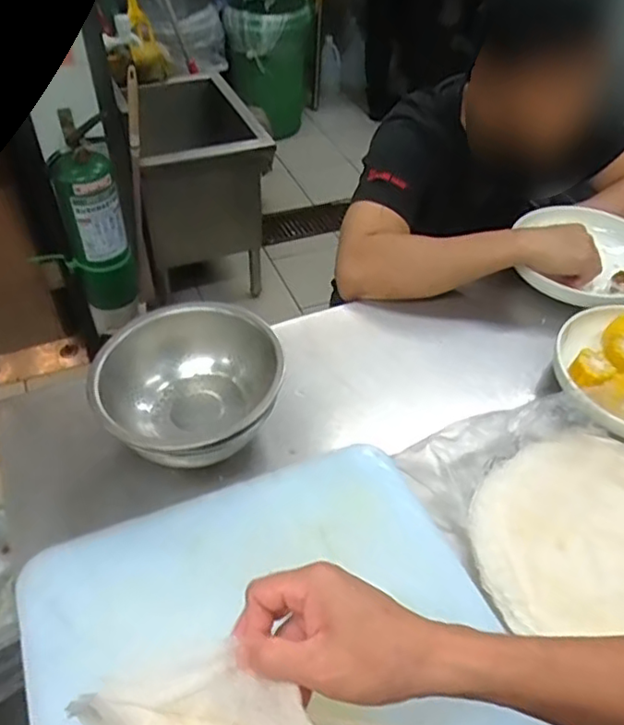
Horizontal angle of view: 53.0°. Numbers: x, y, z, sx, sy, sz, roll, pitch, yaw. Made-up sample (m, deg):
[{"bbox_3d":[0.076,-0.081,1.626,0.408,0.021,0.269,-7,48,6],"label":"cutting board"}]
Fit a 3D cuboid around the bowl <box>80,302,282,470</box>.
[{"bbox_3d":[-0.134,0.031,0.688,0.201,0.092,0.166,-9,47,-11],"label":"bowl"}]

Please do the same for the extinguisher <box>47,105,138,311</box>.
[{"bbox_3d":[-0.540,-0.328,1.572,0.148,0.506,0.138,-13,48,-15],"label":"extinguisher"}]

